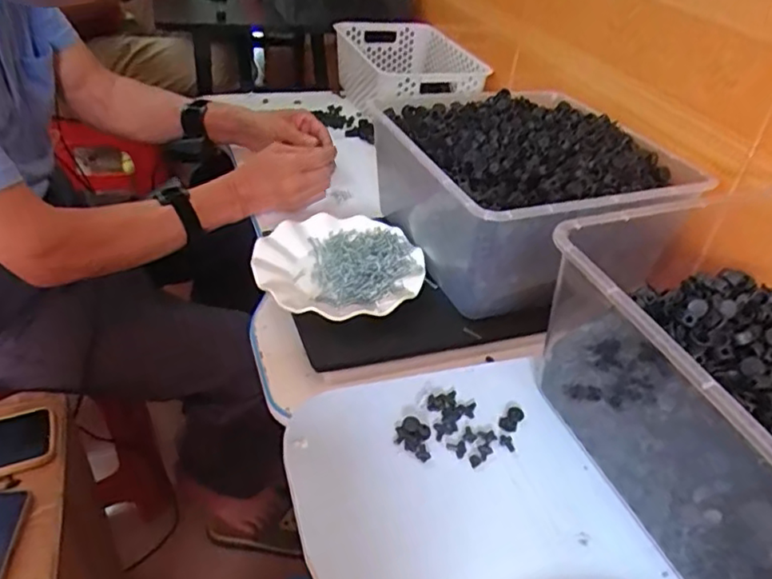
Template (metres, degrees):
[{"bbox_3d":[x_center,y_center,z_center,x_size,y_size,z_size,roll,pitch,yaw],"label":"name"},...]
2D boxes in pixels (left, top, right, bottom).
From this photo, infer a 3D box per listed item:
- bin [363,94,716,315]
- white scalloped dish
[{"bbox_3d":[0.155,-0.122,0.717,0.298,0.138,0.294,-11,41,-21],"label":"bin"},{"bbox_3d":[-0.050,-0.024,0.667,0.178,0.028,0.171,4,38,-3],"label":"white scalloped dish"}]

